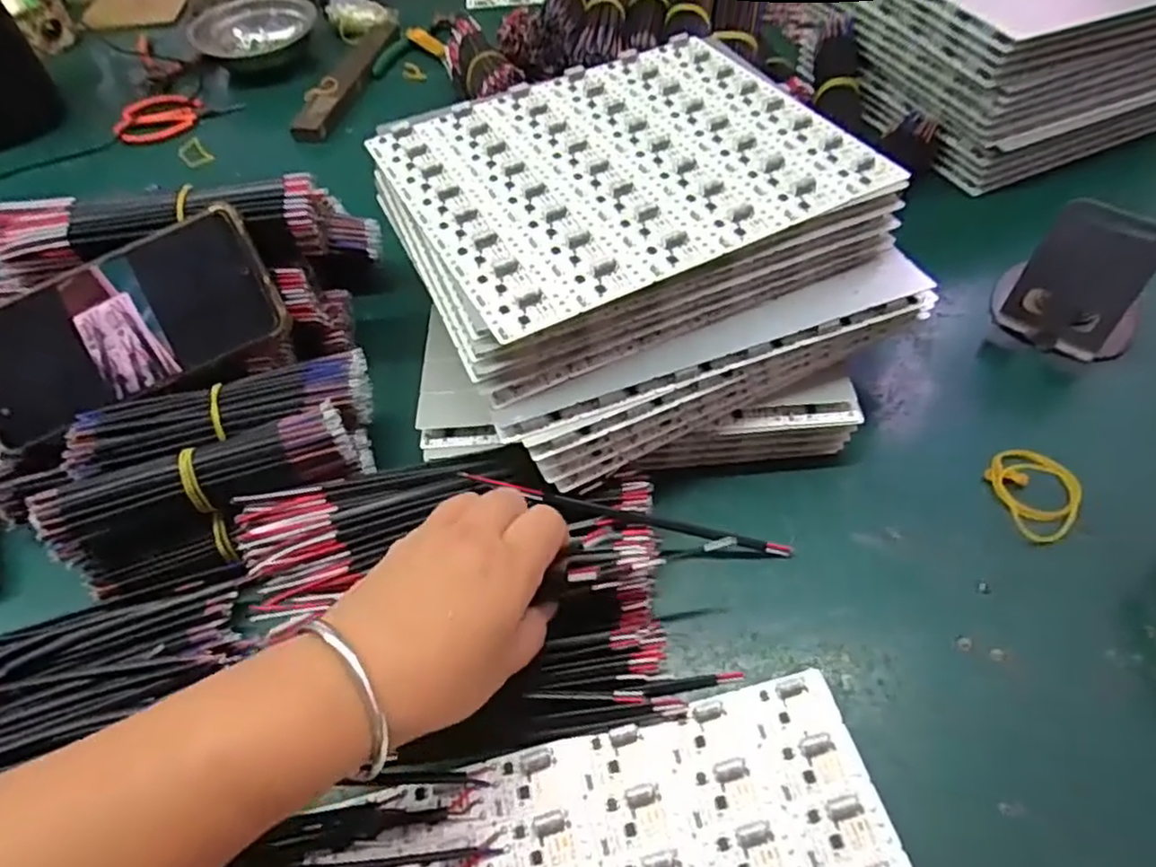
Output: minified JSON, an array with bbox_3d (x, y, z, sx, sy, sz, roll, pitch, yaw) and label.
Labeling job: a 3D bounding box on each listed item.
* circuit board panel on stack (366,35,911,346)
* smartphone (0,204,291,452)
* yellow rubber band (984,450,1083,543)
[{"bbox_3d":[0.022,-0.155,0.403,0.233,0.007,0.201,-25,55,-14],"label":"circuit board panel on stack"},{"bbox_3d":[-0.249,-0.057,0.388,0.164,0.013,0.077,-25,94,-3],"label":"smartphone"},{"bbox_3d":[0.251,0.032,0.384,0.046,0.009,0.057,-3,52,1],"label":"yellow rubber band"}]

